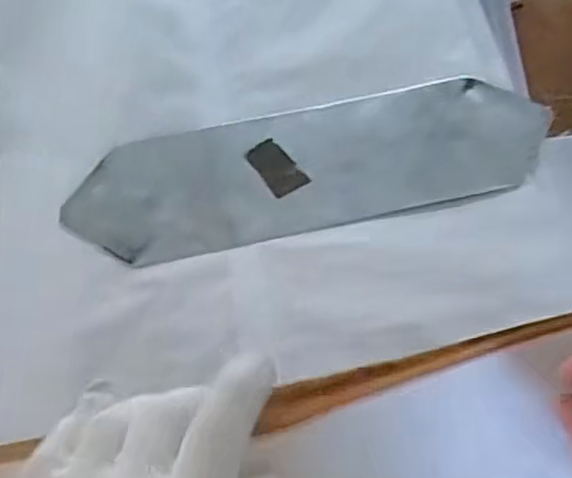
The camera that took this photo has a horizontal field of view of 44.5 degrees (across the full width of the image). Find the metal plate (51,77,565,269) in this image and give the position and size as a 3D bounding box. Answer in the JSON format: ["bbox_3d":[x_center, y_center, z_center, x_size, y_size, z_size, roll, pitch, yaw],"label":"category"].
[{"bbox_3d":[0.016,-0.052,0.485,0.322,0.007,0.103,-11,61,-3],"label":"metal plate"}]

